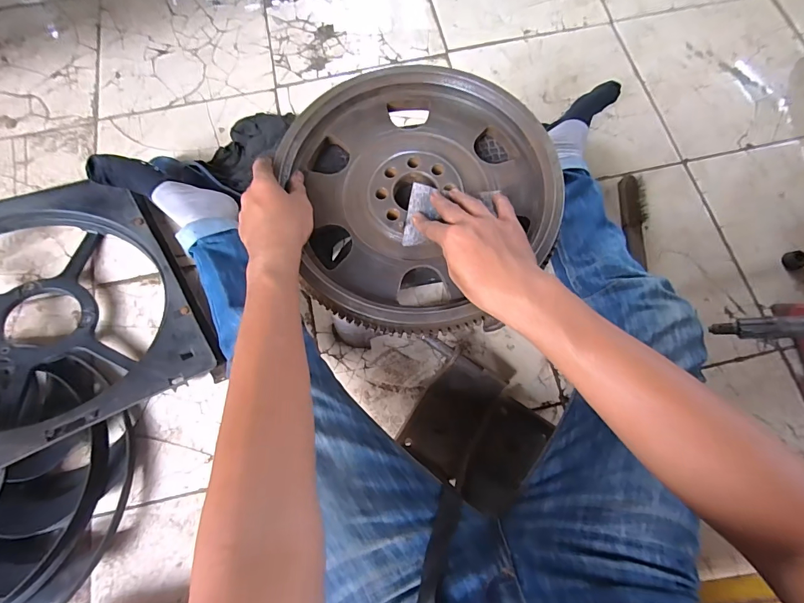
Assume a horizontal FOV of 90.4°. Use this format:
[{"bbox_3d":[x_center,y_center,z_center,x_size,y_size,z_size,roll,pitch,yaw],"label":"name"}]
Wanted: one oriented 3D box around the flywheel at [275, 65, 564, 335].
[{"bbox_3d":[0.022,-0.121,0.438,0.278,0.038,0.299,0,76,1],"label":"flywheel"}]

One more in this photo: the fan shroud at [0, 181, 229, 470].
[{"bbox_3d":[-0.618,0.022,0.689,0.449,0.089,0.468,-26,74,-27],"label":"fan shroud"}]

